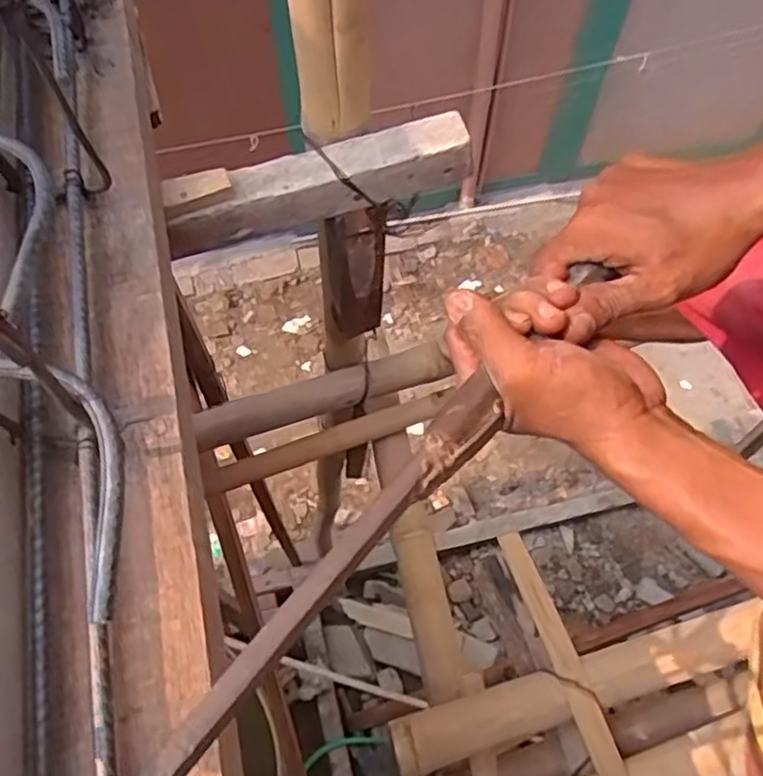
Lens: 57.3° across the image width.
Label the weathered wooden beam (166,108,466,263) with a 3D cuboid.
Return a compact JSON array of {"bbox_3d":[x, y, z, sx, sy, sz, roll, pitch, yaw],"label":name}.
[{"bbox_3d":[-0.055,-0.181,0.621,0.269,0.064,0.034,-17,63,-10],"label":"weathered wooden beam"}]

